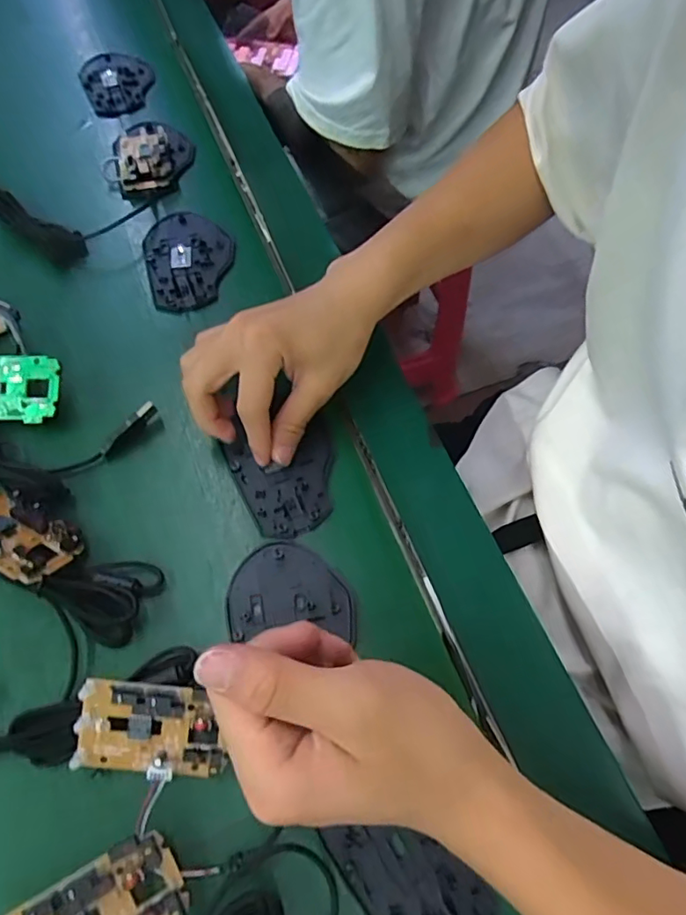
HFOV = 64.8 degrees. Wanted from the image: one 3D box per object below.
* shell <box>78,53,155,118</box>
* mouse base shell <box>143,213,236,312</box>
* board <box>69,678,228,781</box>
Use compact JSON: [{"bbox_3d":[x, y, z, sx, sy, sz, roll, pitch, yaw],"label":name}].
[{"bbox_3d":[-0.245,-0.409,0.588,0.073,0.016,0.122,-25,66,-14],"label":"shell"},{"bbox_3d":[-0.130,-0.171,0.461,0.073,0.010,0.113,-13,63,-8],"label":"mouse base shell"},{"bbox_3d":[-0.099,0.142,0.281,0.076,0.013,0.043,8,87,-2],"label":"board"}]

